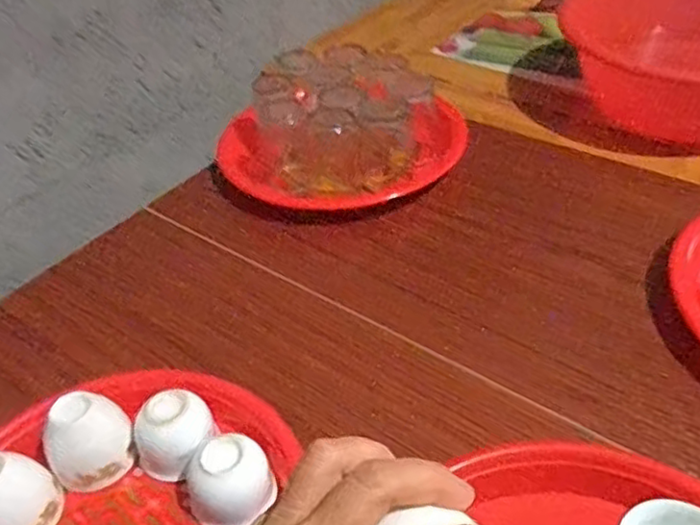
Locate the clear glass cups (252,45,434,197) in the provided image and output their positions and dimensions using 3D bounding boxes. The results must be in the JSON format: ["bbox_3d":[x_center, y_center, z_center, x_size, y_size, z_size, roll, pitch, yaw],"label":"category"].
[{"bbox_3d":[-0.010,-0.148,0.693,0.161,0.090,0.155,-3,41,3],"label":"clear glass cups"}]

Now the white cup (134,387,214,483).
[{"bbox_3d":[-0.115,0.112,0.433,0.050,0.040,0.045,-24,44,-19],"label":"white cup"}]

